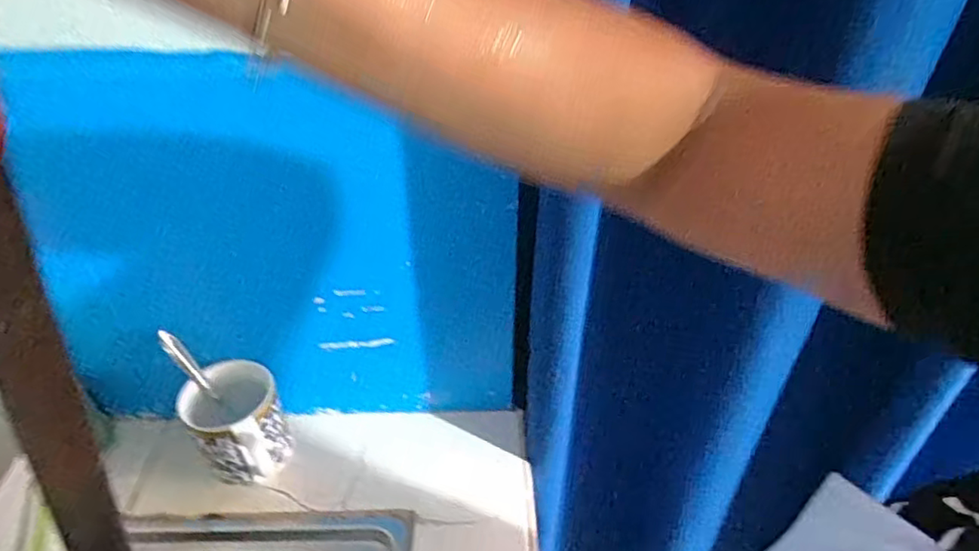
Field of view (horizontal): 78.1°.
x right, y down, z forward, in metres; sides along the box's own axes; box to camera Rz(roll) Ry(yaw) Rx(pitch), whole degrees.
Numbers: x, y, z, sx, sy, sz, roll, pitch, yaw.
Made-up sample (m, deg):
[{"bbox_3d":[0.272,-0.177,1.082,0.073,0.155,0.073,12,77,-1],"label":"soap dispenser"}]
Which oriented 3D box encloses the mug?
[{"bbox_3d":[-0.250,0.158,0.620,0.114,0.098,0.091,31,47,32],"label":"mug"}]

